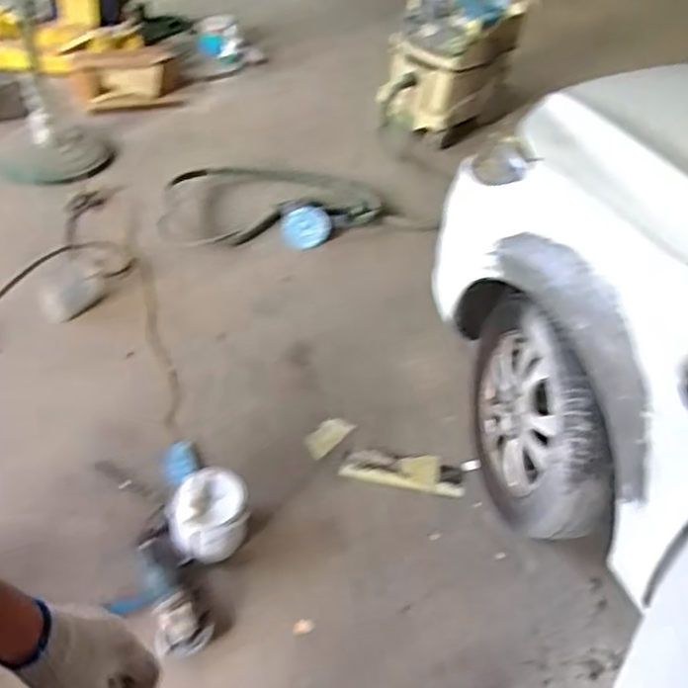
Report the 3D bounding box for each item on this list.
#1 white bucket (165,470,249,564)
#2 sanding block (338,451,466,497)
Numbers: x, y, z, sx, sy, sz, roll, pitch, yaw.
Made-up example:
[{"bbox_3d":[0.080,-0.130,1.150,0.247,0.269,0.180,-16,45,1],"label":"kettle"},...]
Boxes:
[{"bbox_3d":[-0.286,0.375,1.450,0.161,0.168,0.160,3,45,-3],"label":"white bucket"},{"bbox_3d":[0.144,0.310,1.677,0.299,0.027,0.088,7,45,1],"label":"sanding block"}]

